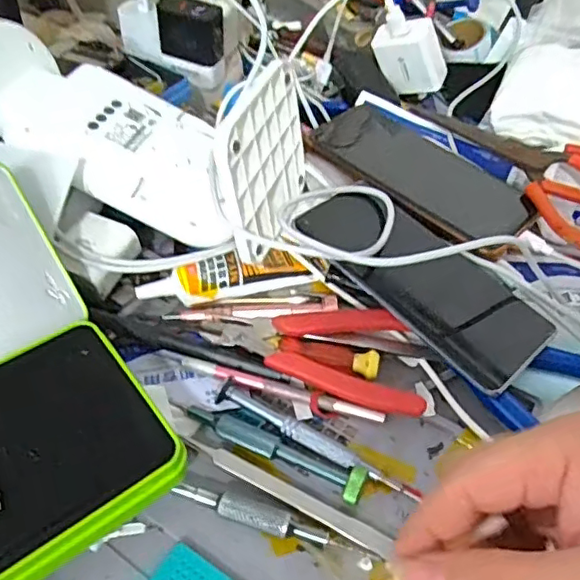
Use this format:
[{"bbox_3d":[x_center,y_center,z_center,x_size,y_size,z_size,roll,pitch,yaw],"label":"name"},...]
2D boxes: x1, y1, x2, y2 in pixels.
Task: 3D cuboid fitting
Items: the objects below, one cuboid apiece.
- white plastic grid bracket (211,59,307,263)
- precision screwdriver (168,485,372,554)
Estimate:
[{"bbox_3d":[-0.014,-0.076,0.352,0.021,0.095,0.110,15,49,11],"label":"white plastic grid bracket"},{"bbox_3d":[-0.010,0.108,0.278,0.090,0.007,0.014,13,48,9],"label":"precision screwdriver"}]

